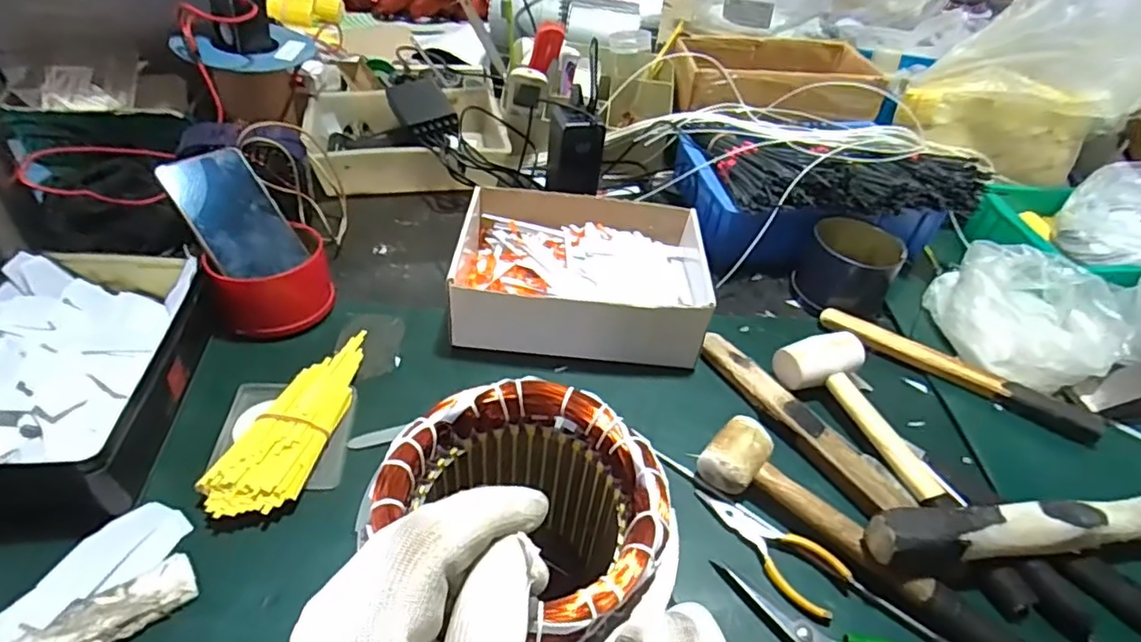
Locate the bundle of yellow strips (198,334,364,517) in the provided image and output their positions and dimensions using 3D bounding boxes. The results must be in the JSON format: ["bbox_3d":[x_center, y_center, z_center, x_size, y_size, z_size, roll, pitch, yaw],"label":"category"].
[{"bbox_3d":[-0.216,0.075,0.495,0.061,0.025,0.189,12,43,4],"label":"bundle of yellow strips"}]

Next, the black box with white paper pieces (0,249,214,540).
[{"bbox_3d":[-0.383,0.035,0.480,0.144,0.066,0.240,2,44,-7],"label":"black box with white paper pieces"}]

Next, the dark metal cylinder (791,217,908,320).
[{"bbox_3d":[0.307,-0.057,0.674,0.099,0.075,0.109,26,46,18],"label":"dark metal cylinder"}]

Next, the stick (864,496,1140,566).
[{"bbox_3d":[0.369,0.158,0.459,0.317,0.050,0.039,-1,44,-9],"label":"stick"}]

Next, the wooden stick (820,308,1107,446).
[{"bbox_3d":[0.379,0.050,0.606,0.255,0.026,0.027,27,47,20],"label":"wooden stick"}]

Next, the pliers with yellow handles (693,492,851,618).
[{"bbox_3d":[0.148,0.166,0.457,0.045,0.013,0.116,-31,55,-34],"label":"pliers with yellow handles"}]

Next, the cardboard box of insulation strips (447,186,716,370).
[{"bbox_3d":[0.008,-0.047,0.623,0.237,0.080,0.188,7,43,-1],"label":"cardboard box of insulation strips"}]

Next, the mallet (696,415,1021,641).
[{"bbox_3d":[0.221,0.163,0.453,0.262,0.043,0.063,30,47,22],"label":"mallet"}]

